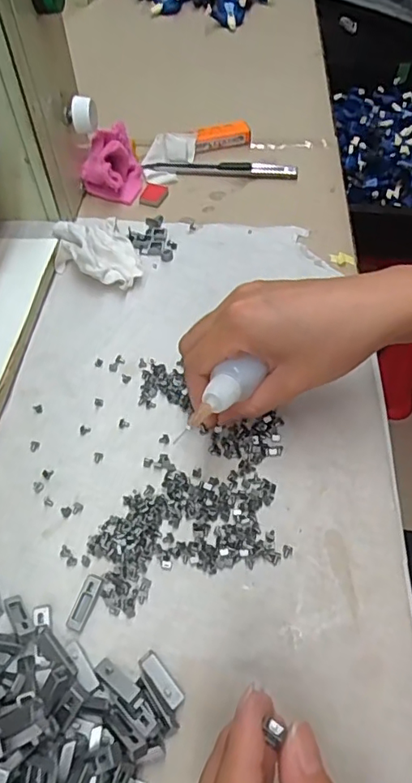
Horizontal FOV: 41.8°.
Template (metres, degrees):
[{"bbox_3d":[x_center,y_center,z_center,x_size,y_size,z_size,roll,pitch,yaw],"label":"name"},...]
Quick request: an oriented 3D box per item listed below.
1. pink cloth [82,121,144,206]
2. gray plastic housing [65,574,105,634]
[{"bbox_3d":[-0.079,-0.189,0.449,0.050,0.039,0.050,-11,53,-6],"label":"pink cloth"},{"bbox_3d":[-0.057,0.099,0.254,0.009,0.006,0.025,19,68,16],"label":"gray plastic housing"}]

